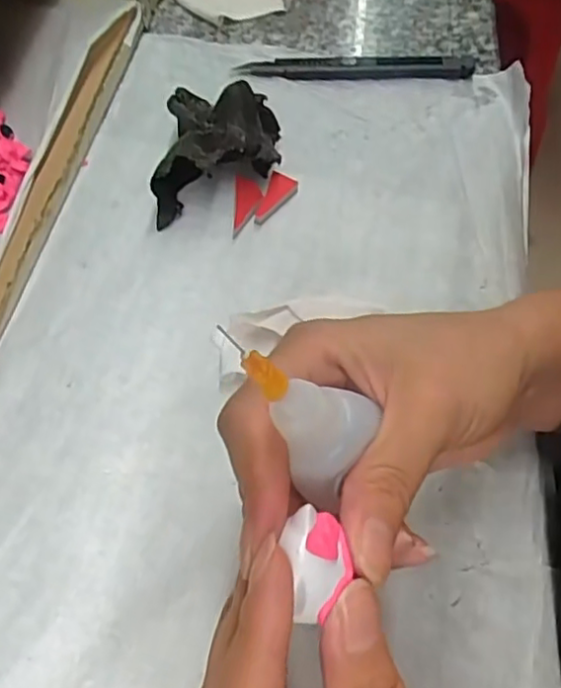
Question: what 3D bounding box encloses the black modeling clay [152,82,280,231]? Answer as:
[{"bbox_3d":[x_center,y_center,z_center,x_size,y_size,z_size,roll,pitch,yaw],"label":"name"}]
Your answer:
[{"bbox_3d":[-0.031,-0.106,0.341,0.058,0.037,0.090,5,57,1],"label":"black modeling clay"}]

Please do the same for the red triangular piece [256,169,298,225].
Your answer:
[{"bbox_3d":[-0.003,-0.076,0.340,0.015,0.005,0.033,18,58,9],"label":"red triangular piece"}]

